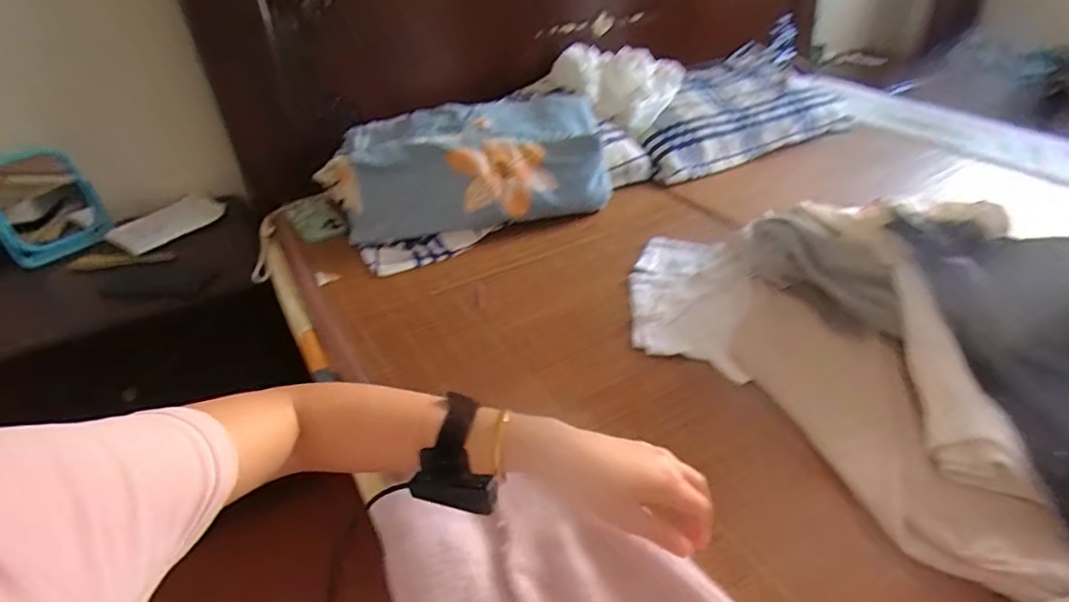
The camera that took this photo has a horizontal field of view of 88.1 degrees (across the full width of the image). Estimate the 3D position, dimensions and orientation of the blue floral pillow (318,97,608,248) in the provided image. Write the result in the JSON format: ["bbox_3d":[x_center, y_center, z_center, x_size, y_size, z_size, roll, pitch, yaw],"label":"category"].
[{"bbox_3d":[-0.121,-0.249,1.056,0.517,0.182,0.261,-11,37,-11],"label":"blue floral pillow"}]

